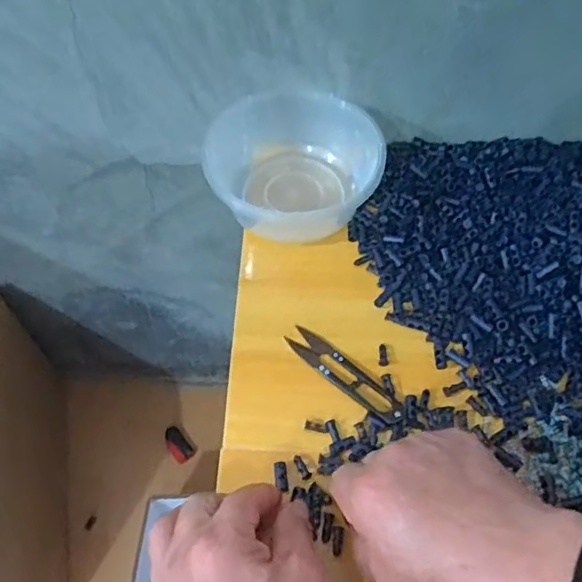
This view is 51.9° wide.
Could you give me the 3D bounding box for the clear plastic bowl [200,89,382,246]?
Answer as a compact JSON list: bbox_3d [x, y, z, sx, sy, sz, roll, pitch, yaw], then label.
[{"bbox_3d":[0.001,-0.112,0.491,0.135,0.061,0.122,-5,57,-5],"label":"clear plastic bowl"}]

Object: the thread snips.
[{"bbox_3d":[0.038,0.058,0.427,0.098,0.008,0.021,38,63,22],"label":"thread snips"}]

